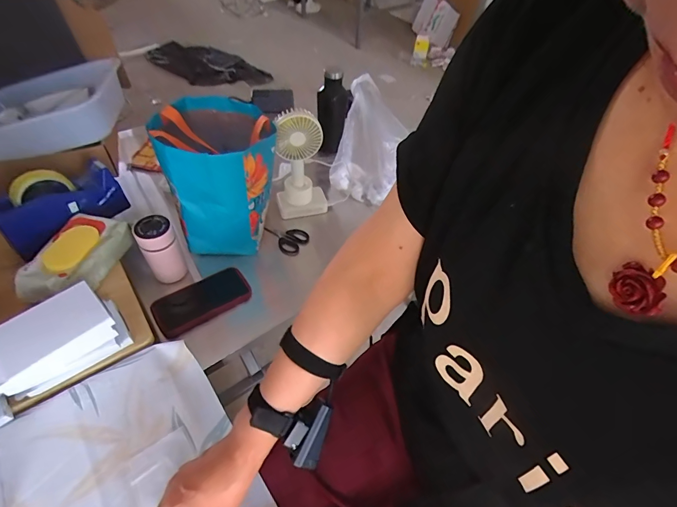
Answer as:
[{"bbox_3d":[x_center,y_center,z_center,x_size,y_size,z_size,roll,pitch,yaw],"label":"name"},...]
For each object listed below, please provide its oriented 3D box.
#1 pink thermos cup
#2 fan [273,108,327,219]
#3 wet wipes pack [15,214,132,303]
[{"bbox_3d":[-0.329,-0.001,0.682,0.059,0.137,0.057,3,49,-3],"label":"pink thermos cup"},{"bbox_3d":[-0.084,-0.202,0.810,0.114,0.260,0.090,-9,47,-14],"label":"fan"},{"bbox_3d":[-0.446,0.009,0.624,0.106,0.054,0.168,8,47,2],"label":"wet wipes pack"}]

